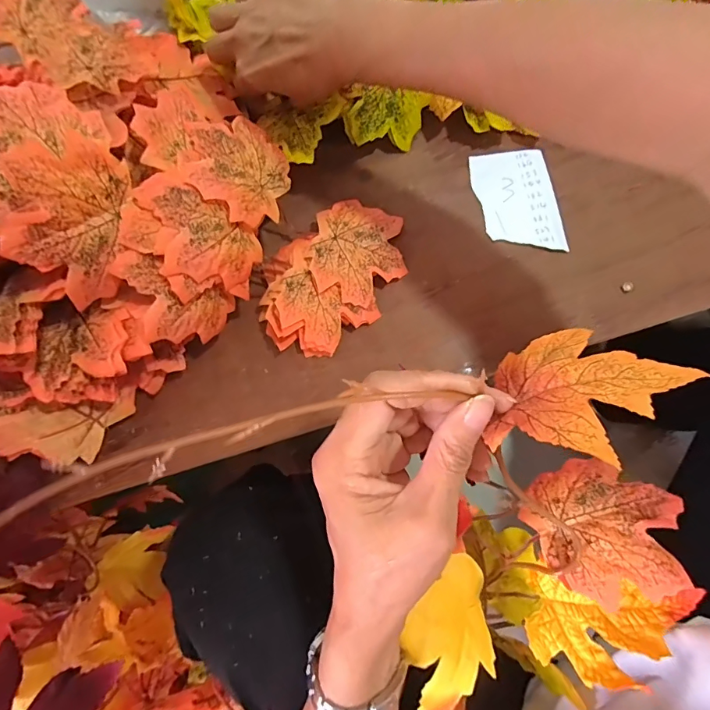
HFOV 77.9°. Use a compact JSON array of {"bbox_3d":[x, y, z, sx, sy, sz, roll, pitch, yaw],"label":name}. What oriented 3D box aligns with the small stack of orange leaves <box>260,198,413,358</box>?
[{"bbox_3d":[-0.015,-0.064,0.346,0.086,0.026,0.138,44,80,10],"label":"small stack of orange leaves"}]

